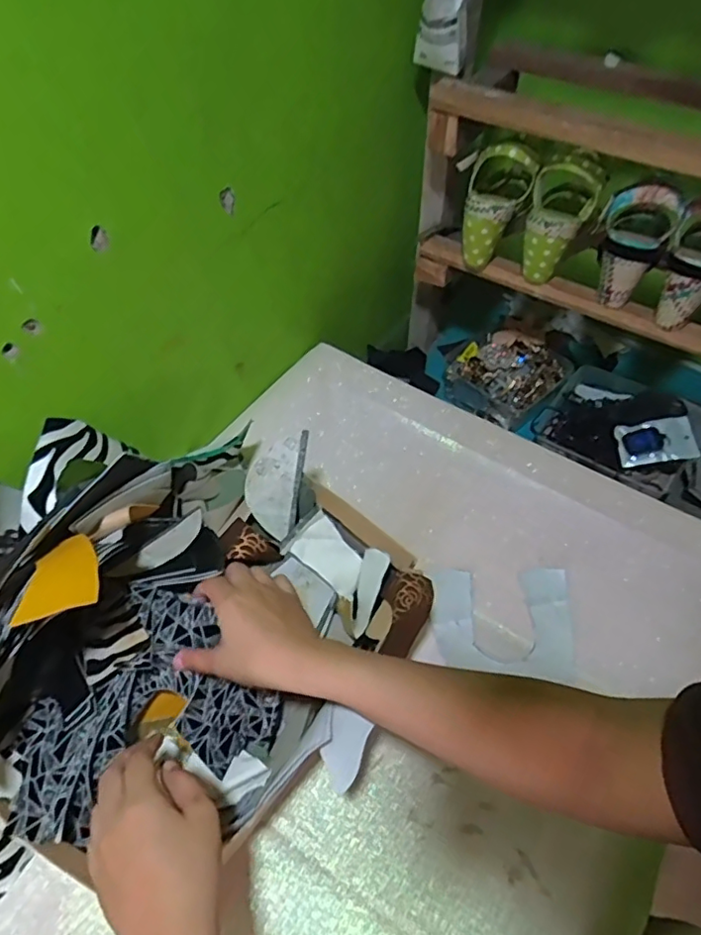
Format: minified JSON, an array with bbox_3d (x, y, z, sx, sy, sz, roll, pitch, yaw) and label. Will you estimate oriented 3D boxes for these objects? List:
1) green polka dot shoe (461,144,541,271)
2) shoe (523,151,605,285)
[{"bbox_3d":[0.176,-0.333,0.748,0.076,0.150,0.076,31,37,18],"label":"green polka dot shoe"},{"bbox_3d":[0.248,-0.304,0.716,0.078,0.150,0.067,29,32,17],"label":"shoe"}]

